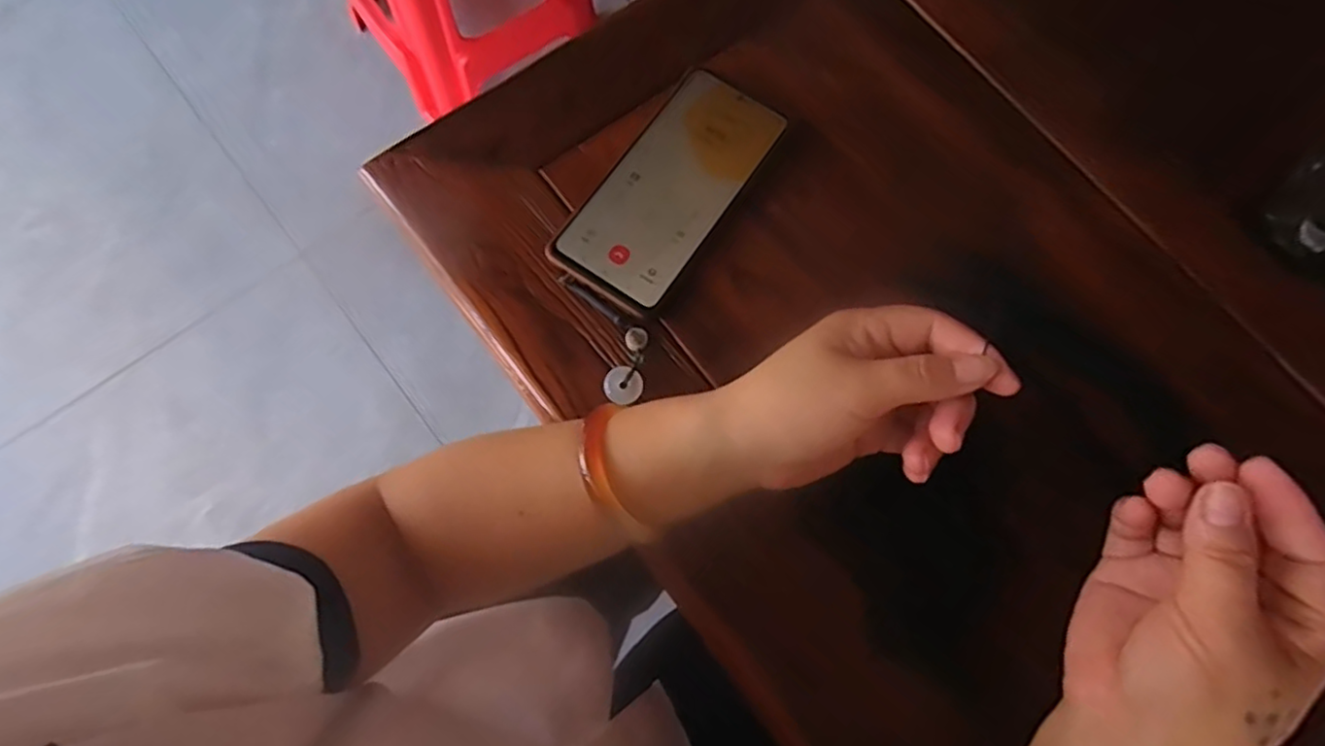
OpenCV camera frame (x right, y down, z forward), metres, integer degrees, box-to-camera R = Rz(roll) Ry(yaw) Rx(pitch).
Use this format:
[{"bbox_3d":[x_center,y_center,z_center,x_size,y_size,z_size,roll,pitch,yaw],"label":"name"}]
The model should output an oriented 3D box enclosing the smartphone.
[{"bbox_3d":[0.006,-0.113,0.392,0.072,0.007,0.160,34,77,7],"label":"smartphone"}]

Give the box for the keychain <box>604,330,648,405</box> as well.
[{"bbox_3d":[-0.021,-0.004,0.365,0.021,0.005,0.041,5,75,0],"label":"keychain"}]

